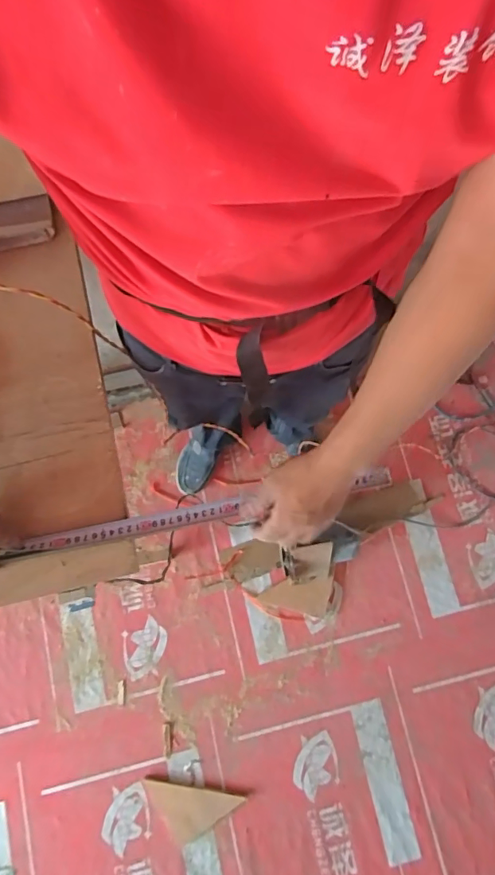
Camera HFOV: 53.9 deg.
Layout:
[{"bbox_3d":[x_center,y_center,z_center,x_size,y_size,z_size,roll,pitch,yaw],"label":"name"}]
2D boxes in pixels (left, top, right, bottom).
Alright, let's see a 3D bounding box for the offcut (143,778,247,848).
[{"bbox_3d":[-0.133,0.884,1.211,0.182,0.018,0.169,-33,81,-8],"label":"offcut"}]

